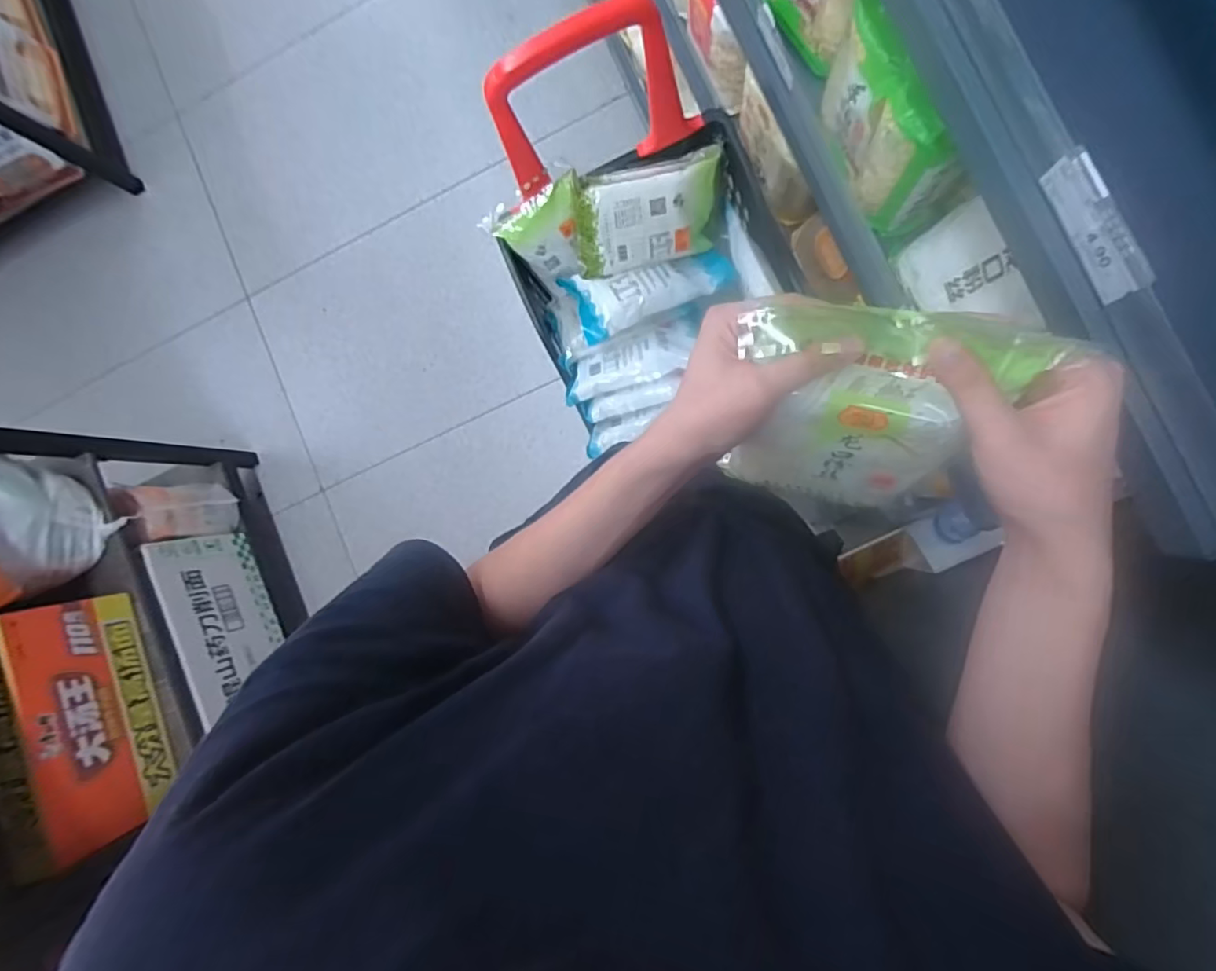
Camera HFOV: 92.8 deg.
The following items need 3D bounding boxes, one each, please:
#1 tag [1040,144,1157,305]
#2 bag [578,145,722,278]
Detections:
[{"bbox_3d":[0.332,-0.176,0.394,0.011,0.037,0.100,-26,85,7],"label":"tag"},{"bbox_3d":[0.062,-0.427,0.918,0.225,0.143,0.071,-16,51,-4],"label":"bag"}]

